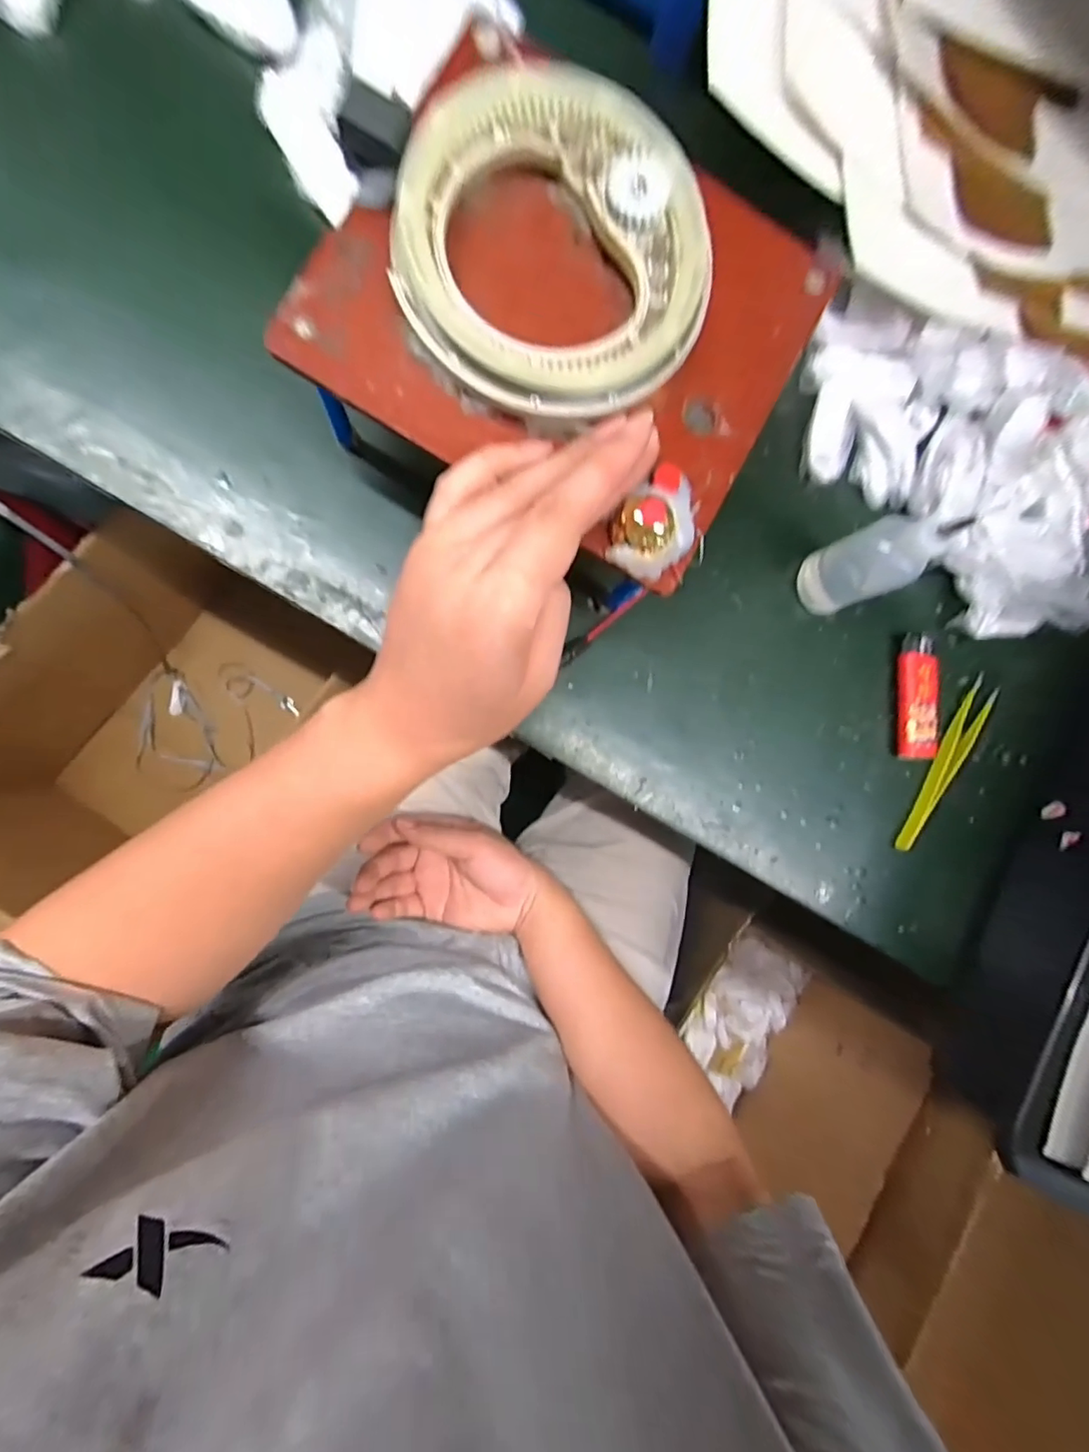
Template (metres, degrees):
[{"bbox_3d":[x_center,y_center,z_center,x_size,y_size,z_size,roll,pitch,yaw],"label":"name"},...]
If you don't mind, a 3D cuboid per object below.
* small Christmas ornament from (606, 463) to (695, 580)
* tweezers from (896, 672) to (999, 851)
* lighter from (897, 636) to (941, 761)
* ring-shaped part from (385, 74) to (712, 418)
[{"bbox_3d":[0.051,-0.089,0.231,0.032,0.023,0.049,41,83,-7],"label":"small Christmas ornament"},{"bbox_3d":[0.267,0.025,0.359,0.016,0.010,0.126,33,84,-7],"label":"tweezers"},{"bbox_3d":[0.244,-0.019,0.353,0.022,0.013,0.081,-3,90,-9],"label":"lighter"},{"bbox_3d":[0.004,-0.192,0.222,0.125,0.017,0.126,0,92,-9],"label":"ring-shaped part"}]

